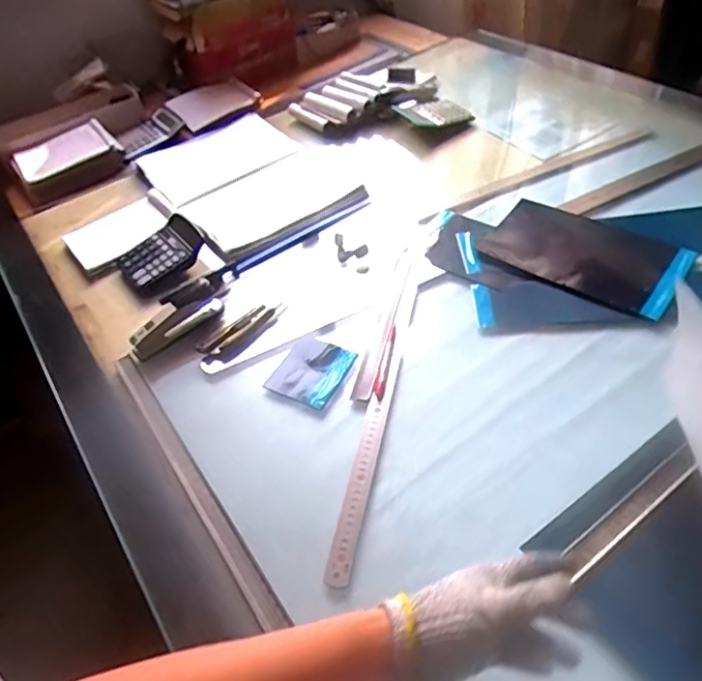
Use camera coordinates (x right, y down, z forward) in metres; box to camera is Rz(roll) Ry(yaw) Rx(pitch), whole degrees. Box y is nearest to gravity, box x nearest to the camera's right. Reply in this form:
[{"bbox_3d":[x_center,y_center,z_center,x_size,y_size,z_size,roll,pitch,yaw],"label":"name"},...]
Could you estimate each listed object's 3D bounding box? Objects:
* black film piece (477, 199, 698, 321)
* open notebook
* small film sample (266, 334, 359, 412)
[{"bbox_3d":[0.379,-0.144,0.940,0.299,0.007,0.181,29,57,32],"label":"black film piece"},{"bbox_3d":[-0.204,-0.344,1.197,0.337,0.061,0.532,-32,49,-20],"label":"open notebook"},{"bbox_3d":[-0.056,0.042,0.821,0.105,0.004,0.106,22,54,27],"label":"small film sample"}]

